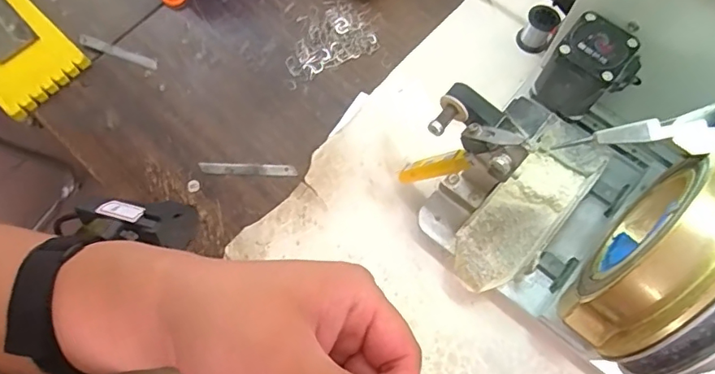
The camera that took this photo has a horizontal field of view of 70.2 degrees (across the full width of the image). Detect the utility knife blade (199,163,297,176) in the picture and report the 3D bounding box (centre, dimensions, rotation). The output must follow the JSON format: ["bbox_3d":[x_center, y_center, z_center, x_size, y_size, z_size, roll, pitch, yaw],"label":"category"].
[{"bbox_3d":[-0.092,-0.015,0.426,0.080,0.004,0.011,1,71,3],"label":"utility knife blade"}]

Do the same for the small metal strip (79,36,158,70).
[{"bbox_3d":[-0.220,-0.124,0.467,0.080,0.006,0.010,19,73,9],"label":"small metal strip"}]

